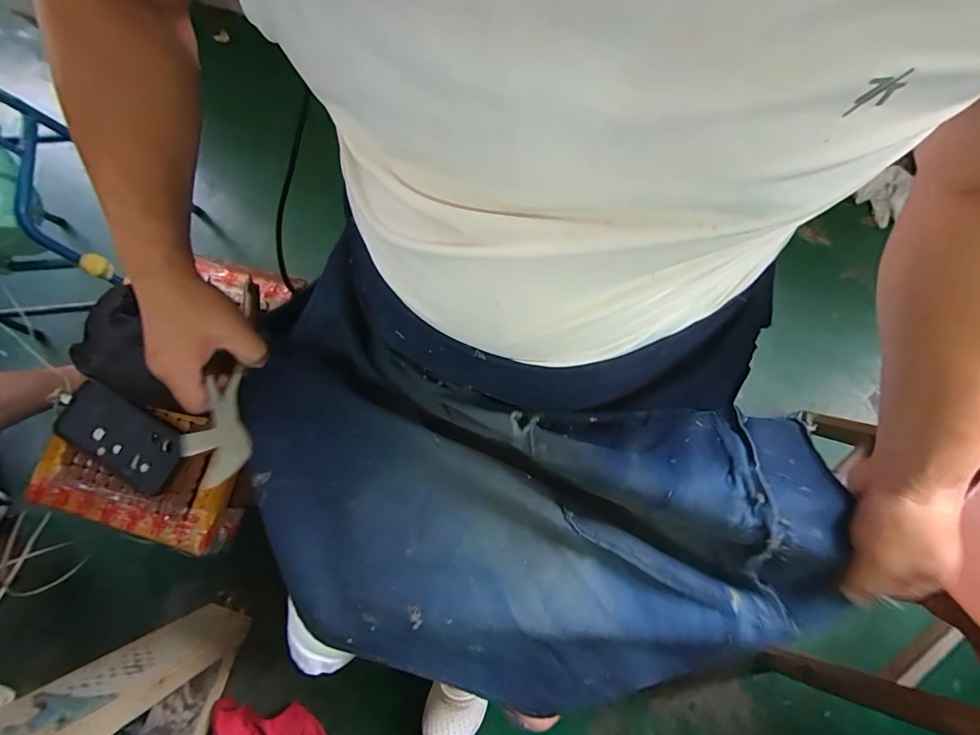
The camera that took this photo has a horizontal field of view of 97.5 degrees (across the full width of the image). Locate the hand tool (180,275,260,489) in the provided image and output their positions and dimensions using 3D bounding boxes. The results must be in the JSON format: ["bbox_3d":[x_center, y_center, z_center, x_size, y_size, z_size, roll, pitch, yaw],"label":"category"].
[{"bbox_3d":[-0.225,0.006,0.373,0.042,0.020,0.187,-4,67,1],"label":"hand tool"}]

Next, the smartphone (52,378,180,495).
[{"bbox_3d":[-0.467,0.091,0.540,0.169,0.014,0.084,29,80,7],"label":"smartphone"}]

